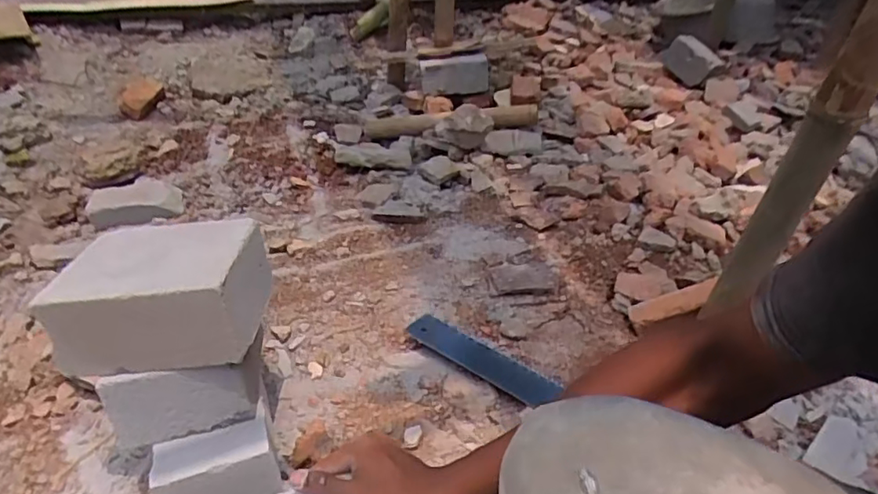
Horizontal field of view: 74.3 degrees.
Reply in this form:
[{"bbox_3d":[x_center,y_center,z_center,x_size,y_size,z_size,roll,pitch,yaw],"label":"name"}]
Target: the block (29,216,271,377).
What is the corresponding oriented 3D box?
[{"bbox_3d":[-0.300,0.046,0.644,0.201,0.098,0.150,-2,39,-8],"label":"block"}]

